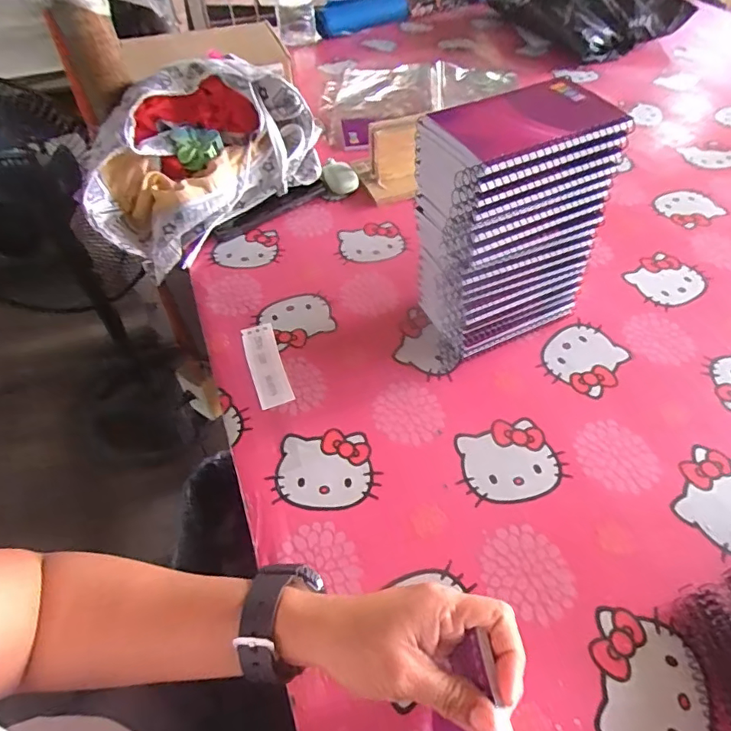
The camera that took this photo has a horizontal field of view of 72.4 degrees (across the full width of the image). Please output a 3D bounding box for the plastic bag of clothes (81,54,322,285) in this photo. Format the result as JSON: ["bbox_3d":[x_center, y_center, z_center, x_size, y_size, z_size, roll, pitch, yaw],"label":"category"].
[{"bbox_3d":[-0.205,-0.269,0.625,0.168,0.146,0.314,36,60,27],"label":"plastic bag of clothes"}]

